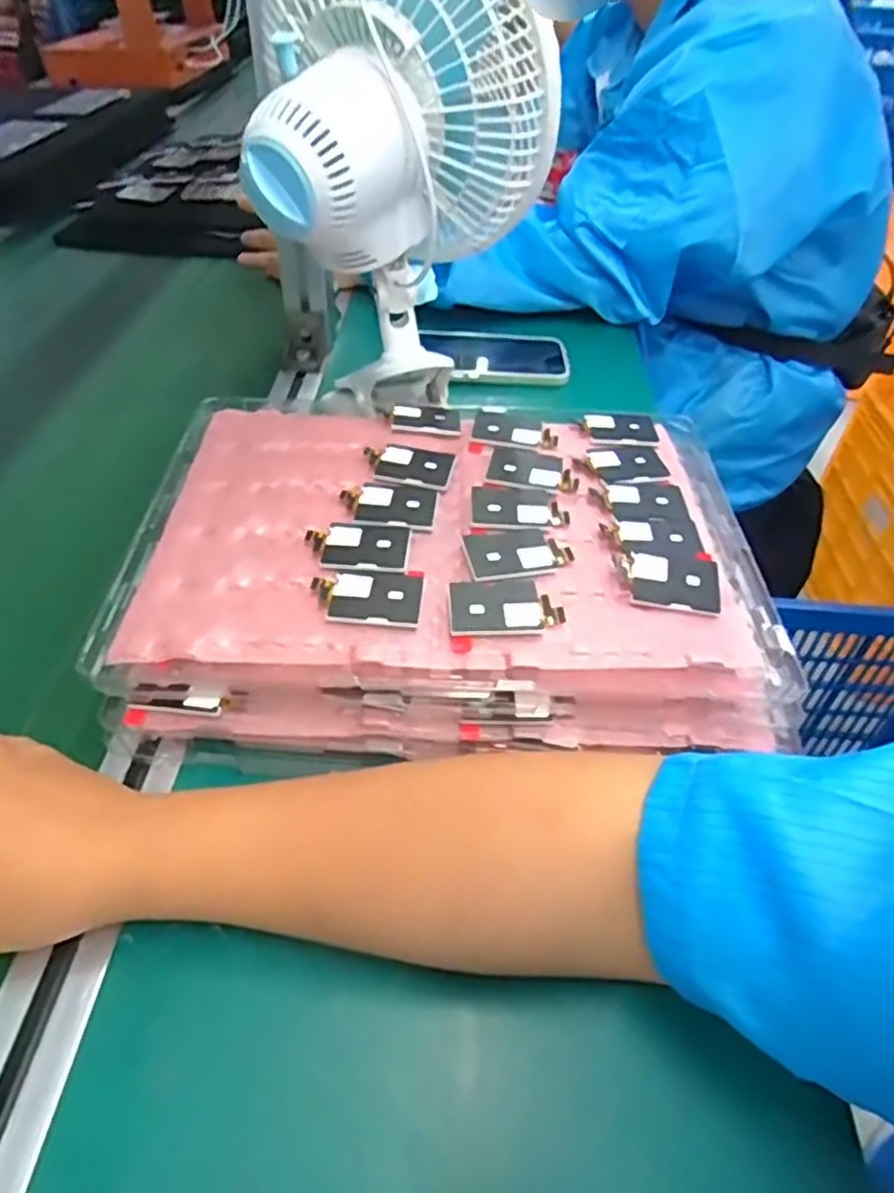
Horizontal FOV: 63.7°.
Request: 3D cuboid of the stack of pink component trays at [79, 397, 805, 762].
[{"bbox_3d":[0.002,-0.029,0.433,0.354,0.048,0.259,1,45,-4],"label":"stack of pink component trays"}]

